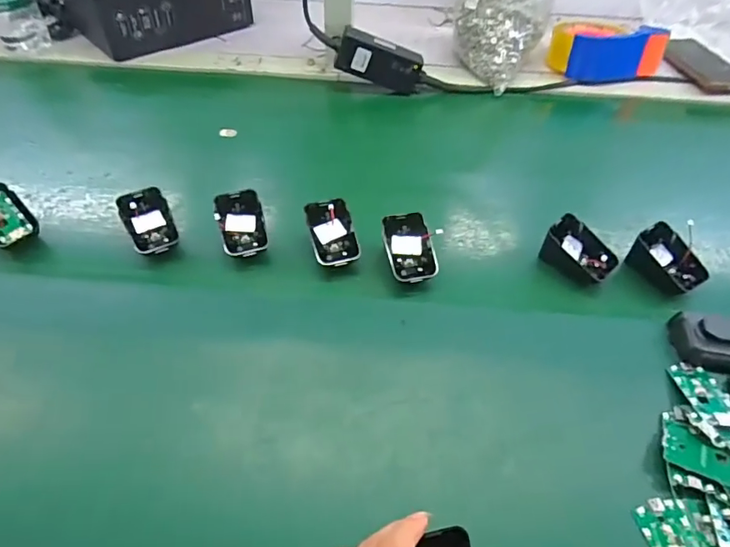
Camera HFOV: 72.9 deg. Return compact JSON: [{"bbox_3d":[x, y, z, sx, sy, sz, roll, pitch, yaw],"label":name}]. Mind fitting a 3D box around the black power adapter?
[{"bbox_3d":[0.020,-0.284,0.669,0.116,0.055,0.032,15,47,-18],"label":"black power adapter"}]

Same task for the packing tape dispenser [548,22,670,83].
[{"bbox_3d":[0.350,-0.336,0.739,0.151,0.074,0.099,0,49,0],"label":"packing tape dispenser"}]

